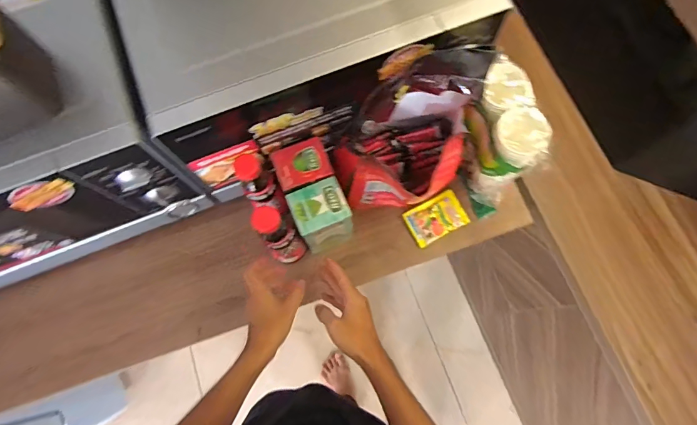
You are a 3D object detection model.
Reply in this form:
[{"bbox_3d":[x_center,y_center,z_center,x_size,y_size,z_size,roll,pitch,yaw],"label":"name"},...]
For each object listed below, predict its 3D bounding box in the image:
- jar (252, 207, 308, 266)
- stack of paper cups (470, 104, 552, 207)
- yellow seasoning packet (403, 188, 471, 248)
[{"bbox_3d":[-0.104,0.042,0.621,0.045,0.183,0.046,0,74,1],"label":"jar"},{"bbox_3d":[0.245,-0.080,0.652,0.083,0.202,0.074,37,78,11],"label":"stack of paper cups"},{"bbox_3d":[0.155,0.010,0.722,0.102,0.013,0.068,-27,75,-6],"label":"yellow seasoning packet"}]

